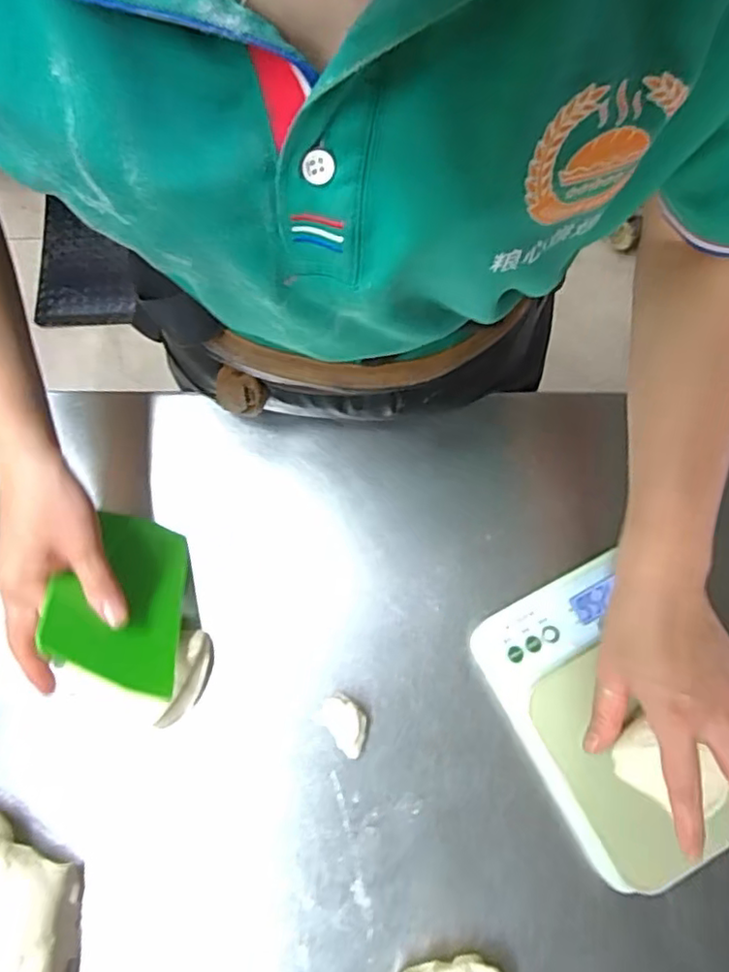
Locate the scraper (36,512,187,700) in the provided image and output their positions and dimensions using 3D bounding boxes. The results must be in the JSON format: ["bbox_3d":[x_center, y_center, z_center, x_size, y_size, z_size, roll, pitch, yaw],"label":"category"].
[{"bbox_3d":[-0.162,0.070,0.412,0.008,0.088,0.125,-35,42,30],"label":"scraper"}]

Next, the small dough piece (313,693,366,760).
[{"bbox_3d":[-0.014,0.167,0.431,0.039,0.020,0.027,41,77,12],"label":"small dough piece"}]

